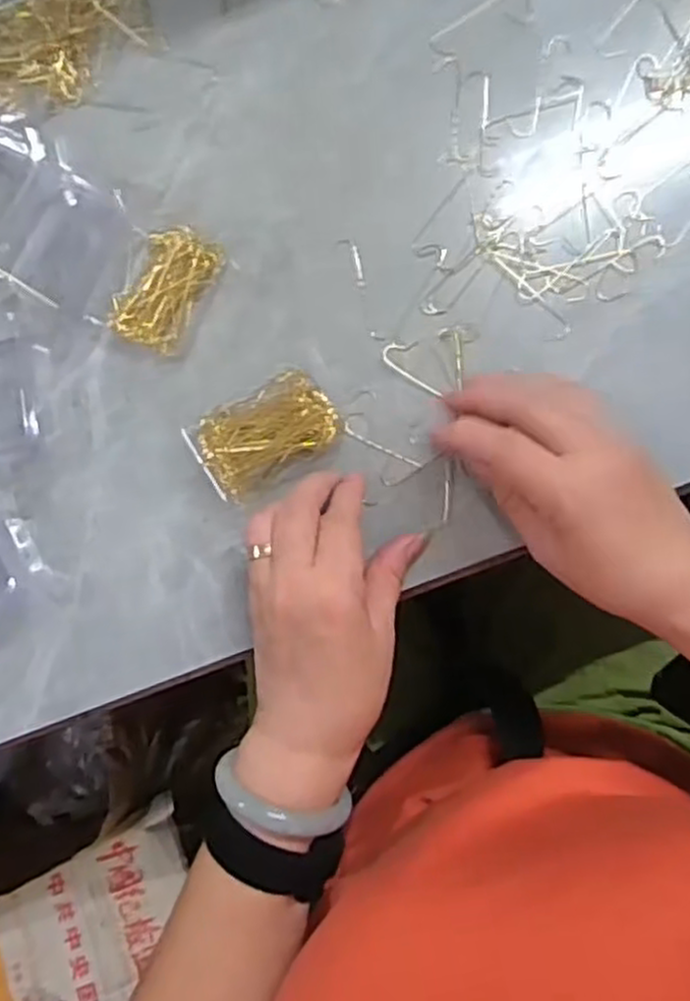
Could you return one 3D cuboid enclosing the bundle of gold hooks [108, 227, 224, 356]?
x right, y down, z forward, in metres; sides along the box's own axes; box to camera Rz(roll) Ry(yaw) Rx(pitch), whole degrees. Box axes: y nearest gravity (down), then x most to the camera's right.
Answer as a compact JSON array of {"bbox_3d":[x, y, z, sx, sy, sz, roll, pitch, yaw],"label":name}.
[{"bbox_3d":[-0.102,-0.121,0.425,0.041,0.018,0.069,29,86,9],"label":"bundle of gold hooks"}]

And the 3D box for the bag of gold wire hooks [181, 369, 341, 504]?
[{"bbox_3d":[-0.040,-0.032,0.402,0.073,0.023,0.054,-29,80,1],"label":"bag of gold wire hooks"}]

